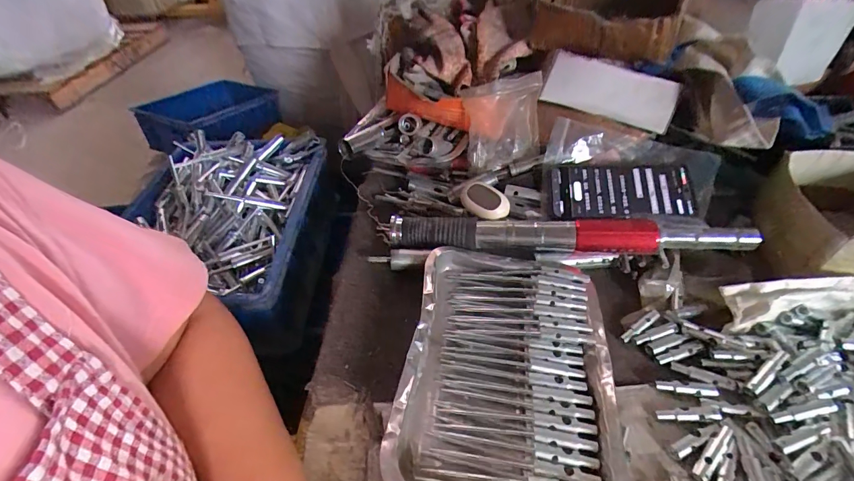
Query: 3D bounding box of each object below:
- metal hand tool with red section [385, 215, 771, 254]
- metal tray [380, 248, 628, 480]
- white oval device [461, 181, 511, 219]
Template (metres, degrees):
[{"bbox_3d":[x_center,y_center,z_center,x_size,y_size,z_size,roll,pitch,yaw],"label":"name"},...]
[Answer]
[{"bbox_3d":[0.154,-0.007,0.451,0.397,0.026,0.032,2,46,7],"label":"metal hand tool with red section"},{"bbox_3d":[0.074,0.115,0.359,0.179,0.030,0.245,5,46,10],"label":"metal tray"},{"bbox_3d":[0.071,-0.049,0.488,0.064,0.022,0.041,35,88,21],"label":"white oval device"}]

